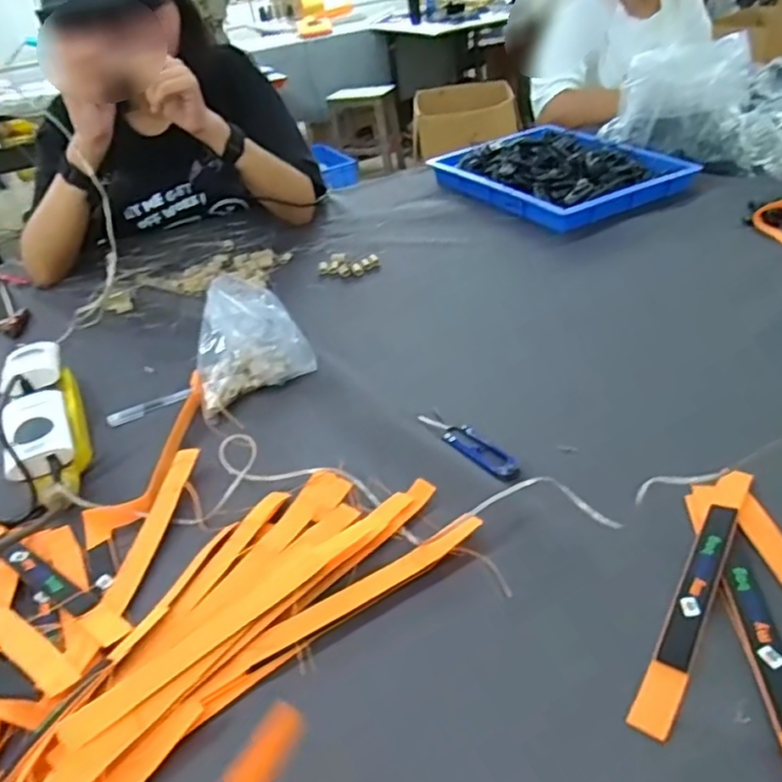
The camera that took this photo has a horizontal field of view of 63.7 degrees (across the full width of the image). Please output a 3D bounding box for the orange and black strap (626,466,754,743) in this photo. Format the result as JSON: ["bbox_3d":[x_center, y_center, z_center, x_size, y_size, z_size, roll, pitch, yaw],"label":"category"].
[{"bbox_3d":[0.204,0.124,0.413,0.019,0.012,0.226,17,43,31],"label":"orange and black strap"}]

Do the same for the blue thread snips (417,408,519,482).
[{"bbox_3d":[0.067,0.042,0.554,0.028,0.009,0.115,-26,39,-23],"label":"blue thread snips"}]

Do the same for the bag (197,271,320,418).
[{"bbox_3d":[-0.155,-0.052,0.654,0.124,0.105,0.087,-25,38,-22],"label":"bag"}]

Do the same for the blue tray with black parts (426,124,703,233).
[{"bbox_3d":[0.276,-0.362,1.026,0.304,0.059,0.329,-22,38,-18],"label":"blue tray with black parts"}]

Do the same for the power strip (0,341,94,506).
[{"bbox_3d":[-0.334,0.023,0.608,0.058,0.076,0.245,-22,37,-18],"label":"power strip"}]

